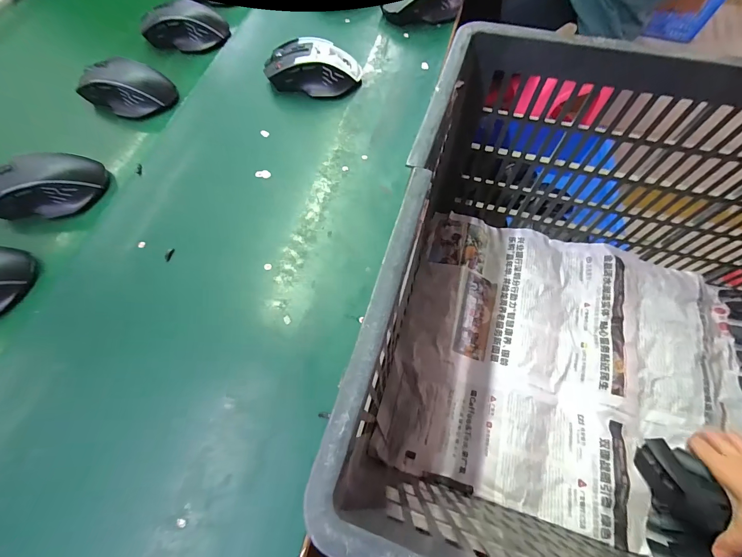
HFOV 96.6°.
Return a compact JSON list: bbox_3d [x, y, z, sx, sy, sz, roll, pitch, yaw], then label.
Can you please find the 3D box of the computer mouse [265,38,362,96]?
[{"bbox_3d":[-0.071,-0.258,0.404,0.117,0.038,0.057,2,66,2],"label":"computer mouse"}]

